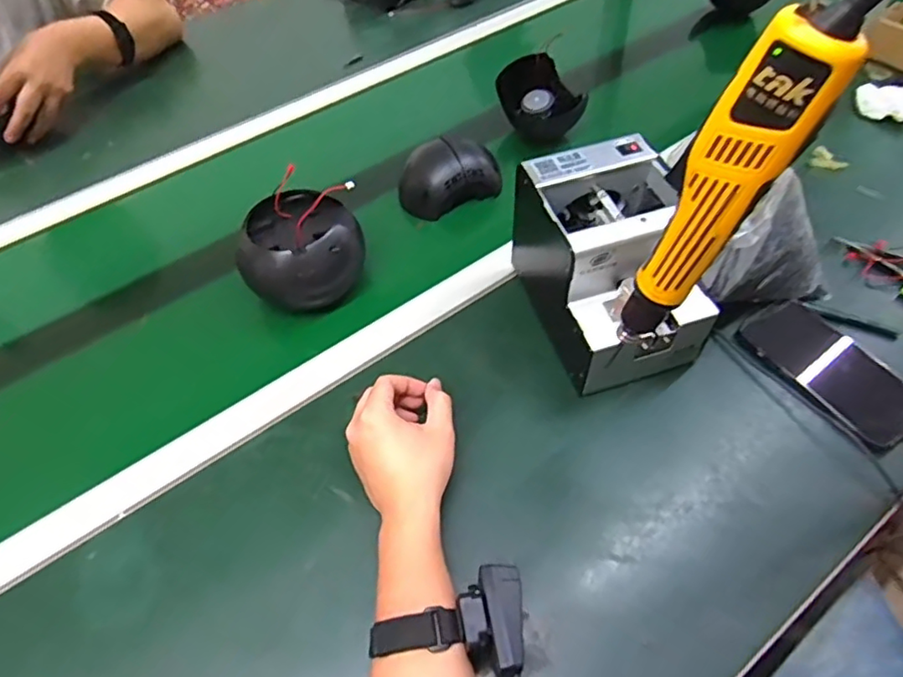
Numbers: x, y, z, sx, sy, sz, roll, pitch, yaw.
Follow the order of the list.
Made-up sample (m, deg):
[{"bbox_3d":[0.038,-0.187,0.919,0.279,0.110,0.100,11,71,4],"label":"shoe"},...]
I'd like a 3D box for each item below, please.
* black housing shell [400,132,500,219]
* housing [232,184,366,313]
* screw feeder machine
[{"bbox_3d":[-0.001,-0.201,0.740,0.124,0.066,0.074,-7,53,-2],"label":"black housing shell"},{"bbox_3d":[-0.161,-0.090,0.650,0.126,0.098,0.107,-19,54,-11],"label":"housing"},{"bbox_3d":[0.152,-0.070,0.575,0.130,0.151,0.183,-14,53,-7],"label":"screw feeder machine"}]

